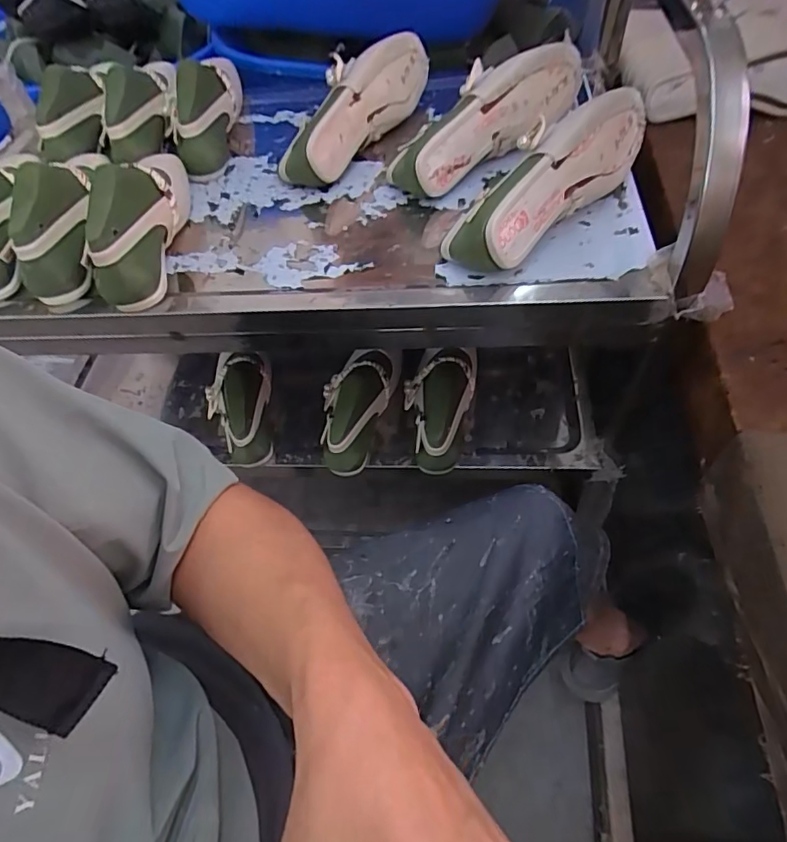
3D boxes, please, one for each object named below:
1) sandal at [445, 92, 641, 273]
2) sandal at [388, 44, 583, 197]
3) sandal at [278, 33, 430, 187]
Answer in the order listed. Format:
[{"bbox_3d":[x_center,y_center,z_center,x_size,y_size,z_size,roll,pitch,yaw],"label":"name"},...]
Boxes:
[{"bbox_3d":[0.144,-0.223,0.480,0.233,0.077,0.084,-40,60,-6],"label":"sandal"},{"bbox_3d":[0.102,-0.325,0.558,0.236,0.075,0.075,-35,59,-3],"label":"sandal"},{"bbox_3d":[-0.034,-0.365,0.613,0.070,0.086,0.231,35,66,27],"label":"sandal"}]

